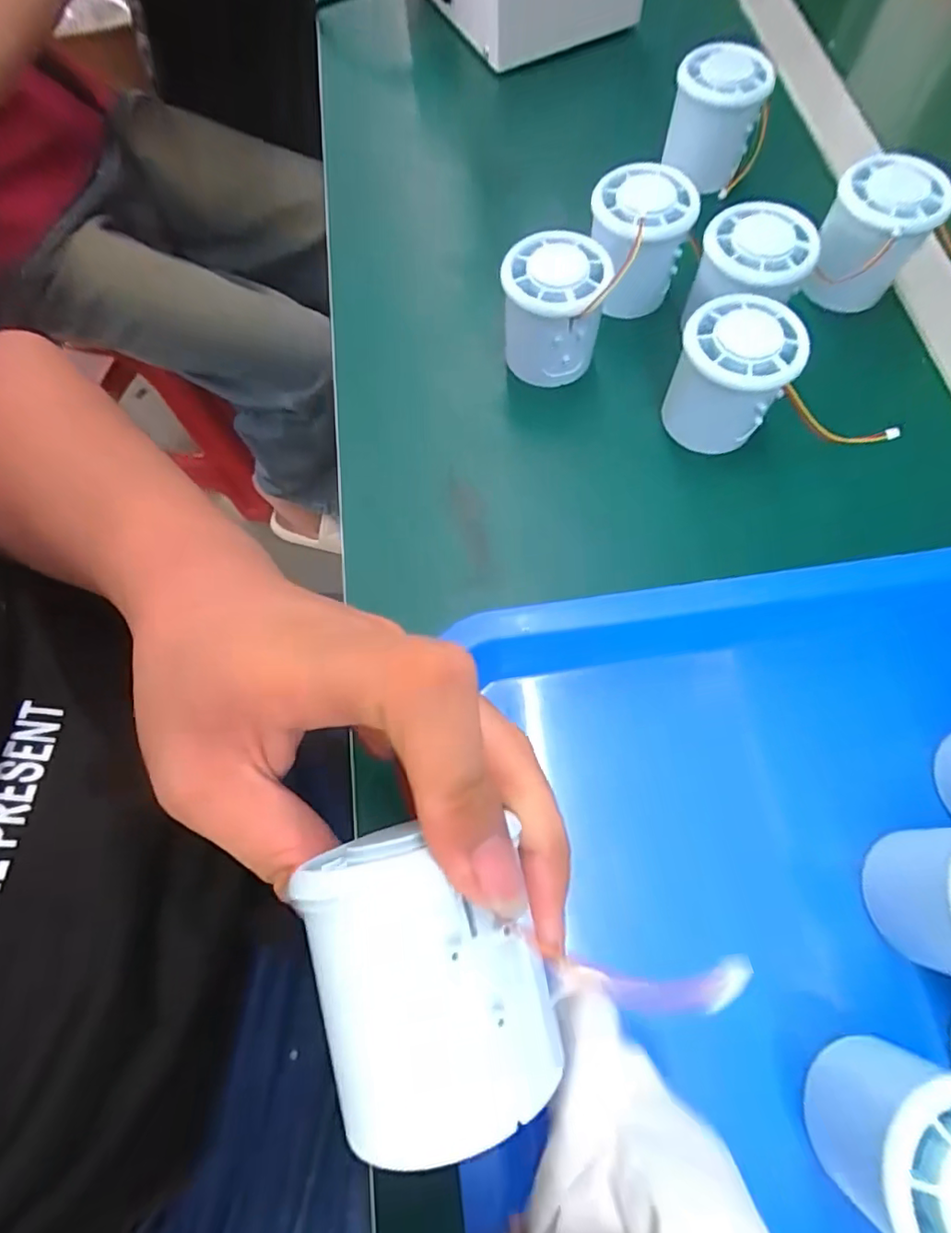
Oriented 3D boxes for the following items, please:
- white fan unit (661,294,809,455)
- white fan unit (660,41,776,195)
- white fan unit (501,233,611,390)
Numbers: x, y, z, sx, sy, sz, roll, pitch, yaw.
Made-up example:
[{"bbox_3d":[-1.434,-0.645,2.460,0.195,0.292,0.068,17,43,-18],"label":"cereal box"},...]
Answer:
[{"bbox_3d":[0.131,-0.123,0.296,0.053,0.059,0.049,0,69,1],"label":"white fan unit"},{"bbox_3d":[0.155,-0.321,0.375,0.058,0.065,0.060,11,70,6],"label":"white fan unit"},{"bbox_3d":[0.042,-0.169,0.314,0.053,0.061,0.049,14,70,7],"label":"white fan unit"}]

